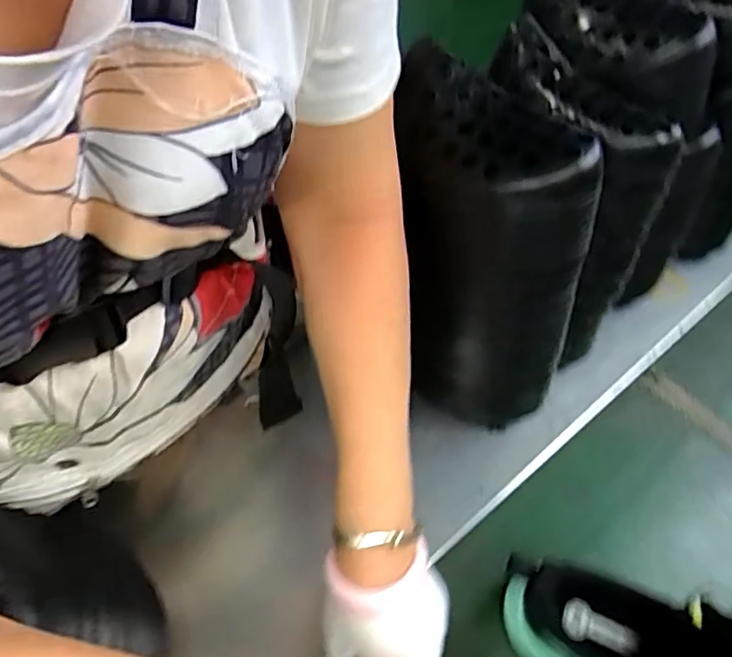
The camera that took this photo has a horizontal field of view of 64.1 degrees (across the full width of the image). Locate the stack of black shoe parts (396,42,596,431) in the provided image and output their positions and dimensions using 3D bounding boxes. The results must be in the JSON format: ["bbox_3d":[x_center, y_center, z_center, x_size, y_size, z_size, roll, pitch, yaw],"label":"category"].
[{"bbox_3d":[0.088,-0.044,0.459,0.117,0.281,0.141,-6,54,-3],"label":"stack of black shoe parts"}]

